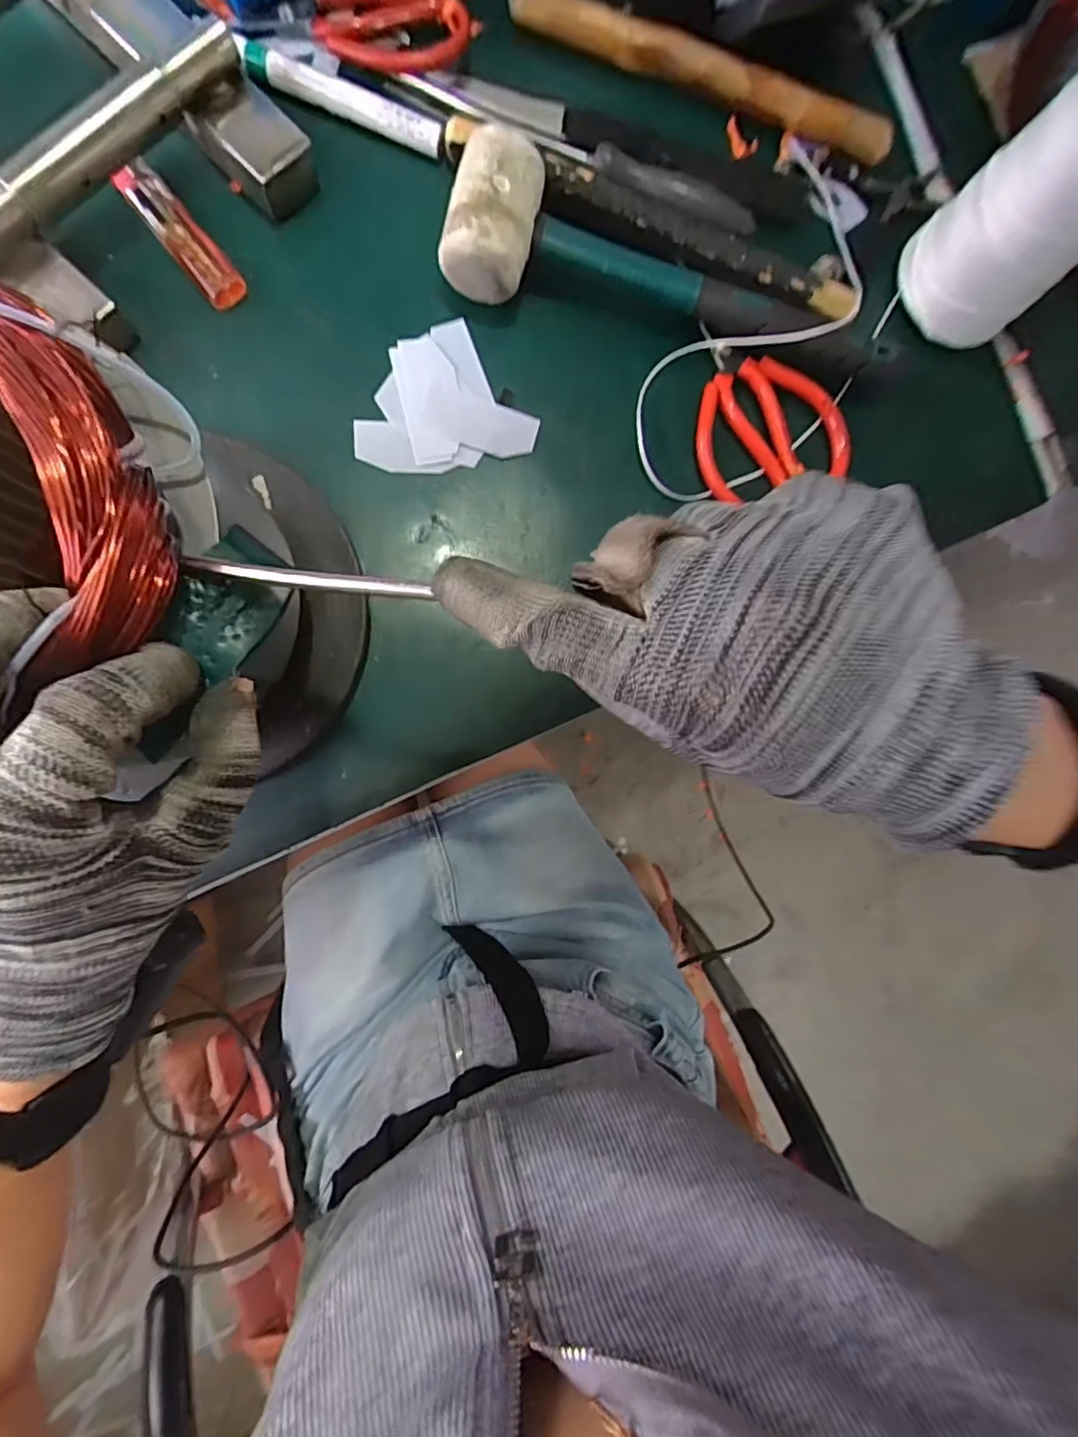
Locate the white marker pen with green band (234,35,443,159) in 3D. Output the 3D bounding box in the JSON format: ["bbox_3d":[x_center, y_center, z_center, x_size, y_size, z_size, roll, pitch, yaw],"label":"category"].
[{"bbox_3d":[-0.113,-0.358,0.333,0.118,0.012,0.018,17,86,-7],"label":"white marker pen with green band"}]

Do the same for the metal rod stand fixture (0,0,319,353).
[{"bbox_3d":[-0.251,-0.316,0.298,0.187,0.042,0.194,-44,94,-7],"label":"metal rod stand fixture"}]

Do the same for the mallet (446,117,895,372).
[{"bbox_3d":[0.084,-0.262,0.342,0.271,0.046,0.067,8,87,-8],"label":"mallet"}]

